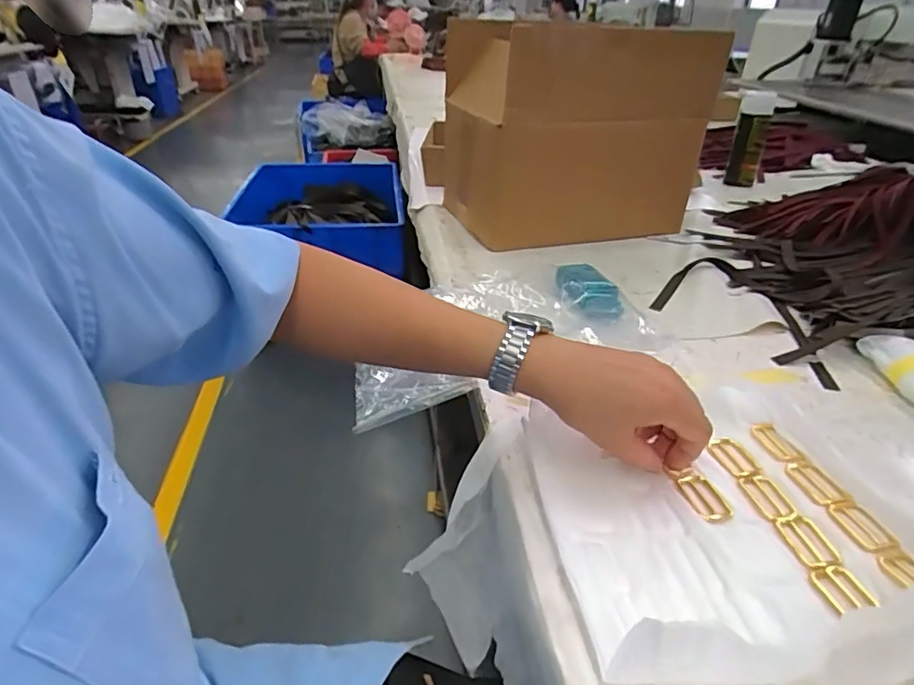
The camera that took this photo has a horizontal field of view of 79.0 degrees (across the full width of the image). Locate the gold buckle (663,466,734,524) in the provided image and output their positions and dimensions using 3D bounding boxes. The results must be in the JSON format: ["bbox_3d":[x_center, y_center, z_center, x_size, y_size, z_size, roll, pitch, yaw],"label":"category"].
[{"bbox_3d":[0.199,0.125,0.446,0.033,0.005,0.048,-9,35,-18],"label":"gold buckle"}]

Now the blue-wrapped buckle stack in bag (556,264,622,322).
[{"bbox_3d":[0.168,-0.068,0.727,0.058,0.028,0.109,-8,35,-18],"label":"blue-wrapped buckle stack in bag"}]

